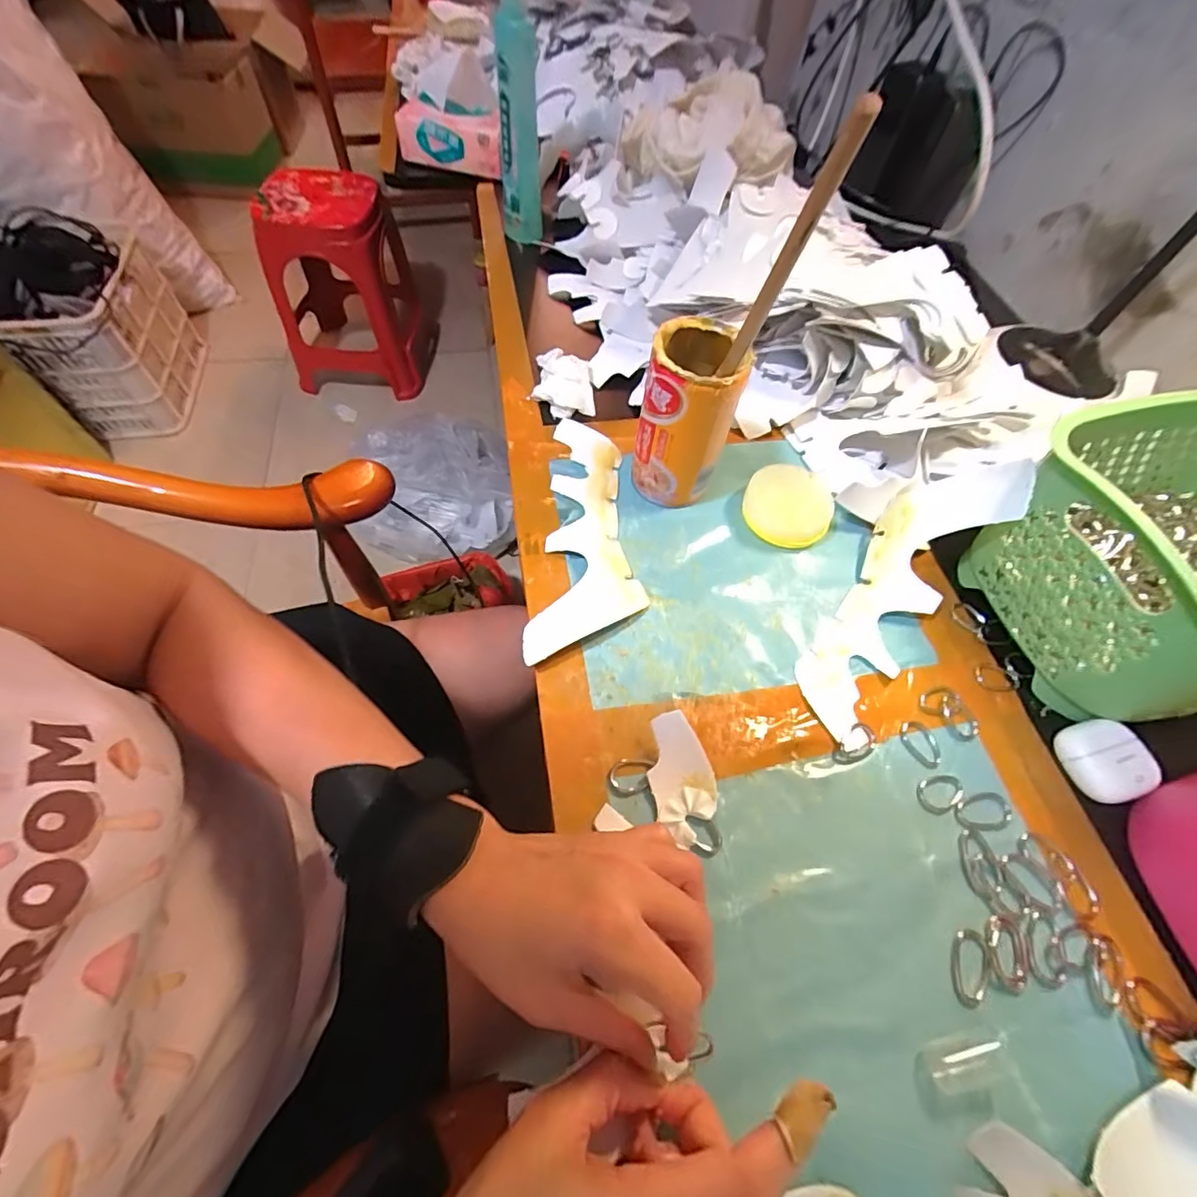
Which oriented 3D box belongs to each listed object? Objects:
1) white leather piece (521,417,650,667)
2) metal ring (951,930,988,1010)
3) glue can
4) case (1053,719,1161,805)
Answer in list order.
[{"bbox_3d":[-0.005,-0.054,0.392,0.075,0.018,0.217,4,60,0],"label":"white leather piece"},{"bbox_3d":[0.194,0.192,0.271,0.016,0.005,0.035,28,63,13],"label":"metal ring"},{"bbox_3d":[0.064,-0.130,0.377,0.061,0.116,0.059,1,60,-2],"label":"glue can"},{"bbox_3d":[0.315,0.099,0.322,0.044,0.019,0.046,-12,61,-9],"label":"case"}]

